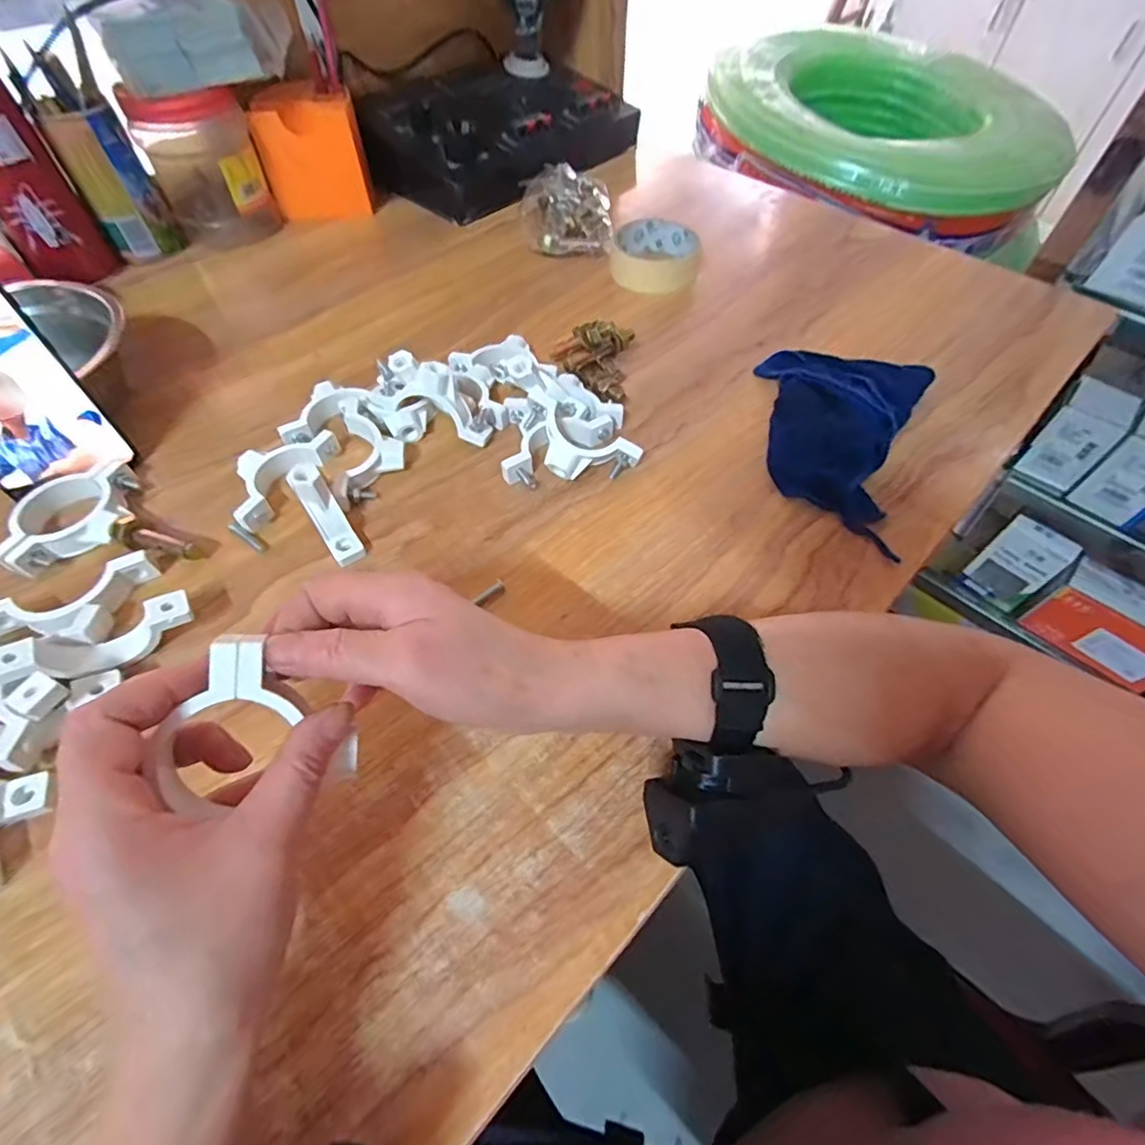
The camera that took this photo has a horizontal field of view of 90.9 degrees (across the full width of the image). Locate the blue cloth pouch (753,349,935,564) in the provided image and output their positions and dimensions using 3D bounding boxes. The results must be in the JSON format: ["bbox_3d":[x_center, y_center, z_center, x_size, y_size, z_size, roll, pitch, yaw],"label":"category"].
[{"bbox_3d":[0.188,-0.106,0.409,0.116,0.033,0.176,20,58,12],"label":"blue cloth pouch"}]

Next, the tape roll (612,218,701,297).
[{"bbox_3d":[0.082,-0.311,0.551,0.083,0.025,0.089,0,56,-1],"label":"tape roll"}]

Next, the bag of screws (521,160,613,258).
[{"bbox_3d":[-0.005,-0.386,0.594,0.096,0.035,0.135,-3,56,-3],"label":"bag of screws"}]

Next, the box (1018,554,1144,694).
[{"bbox_3d":[0.734,0.072,0.764,0.085,0.095,0.163,-33,62,-21],"label":"box"}]

